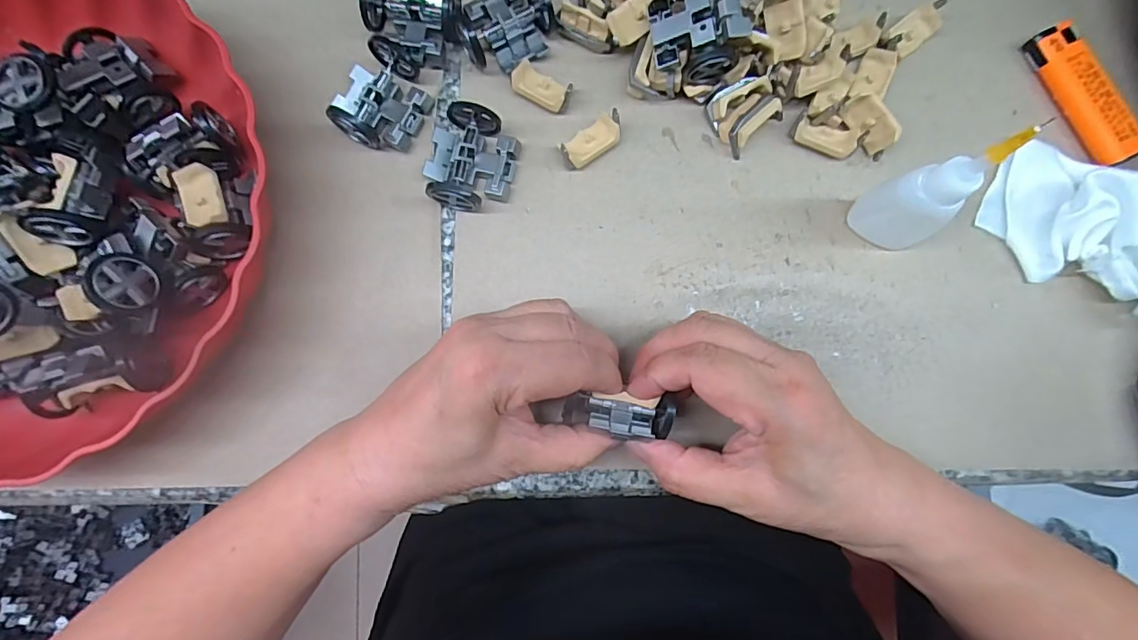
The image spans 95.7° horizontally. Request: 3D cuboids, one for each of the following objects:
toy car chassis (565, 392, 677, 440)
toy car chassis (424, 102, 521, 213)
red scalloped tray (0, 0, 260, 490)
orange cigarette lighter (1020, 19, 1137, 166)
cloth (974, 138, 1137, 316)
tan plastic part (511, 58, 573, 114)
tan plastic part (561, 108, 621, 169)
[{"bbox_3d":[0.021,0.042,0.225,0.048,0.013,0.017,4,82,6],"label":"toy car chassis"},{"bbox_3d":[-0.051,-0.083,0.268,0.045,0.019,0.052,12,82,2],"label":"toy car chassis"},{"bbox_3d":[-0.263,-0.053,0.247,0.241,0.056,0.238,-24,82,-3],"label":"red scalloped tray"},{"bbox_3d":[0.277,-0.121,0.277,0.022,0.014,0.079,-24,82,-3],"label":"orange cigarette lighter"},{"bbox_3d":[0.257,-0.042,0.254,0.051,0.034,0.109,-34,83,-4],"label":"cloth"},{"bbox_3d":[-0.015,-0.124,0.275,0.033,0.015,0.016,35,84,5],"label":"tan plastic part"},{"bbox_3d":[0.012,-0.094,0.271,0.036,0.017,0.017,-37,83,-5],"label":"tan plastic part"}]

